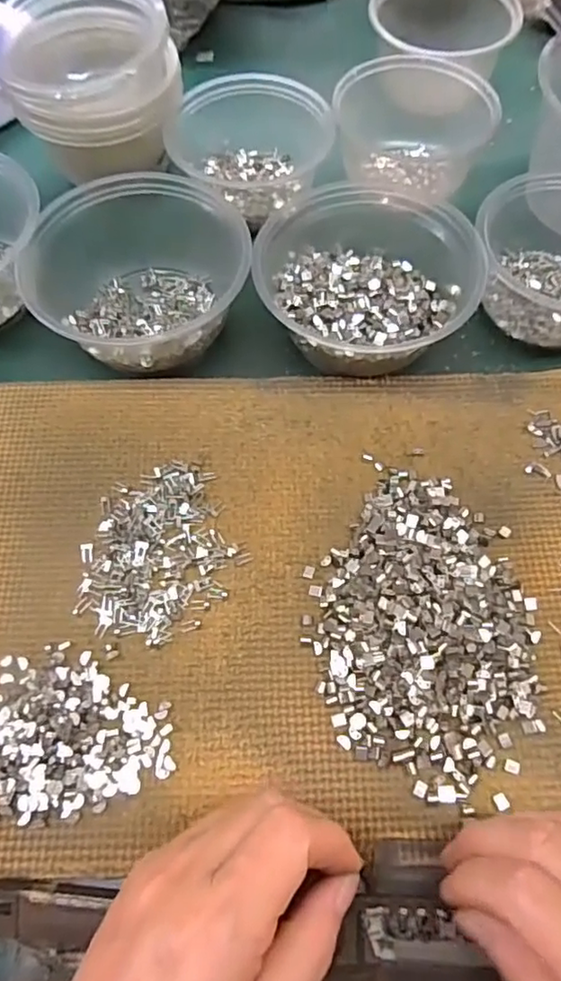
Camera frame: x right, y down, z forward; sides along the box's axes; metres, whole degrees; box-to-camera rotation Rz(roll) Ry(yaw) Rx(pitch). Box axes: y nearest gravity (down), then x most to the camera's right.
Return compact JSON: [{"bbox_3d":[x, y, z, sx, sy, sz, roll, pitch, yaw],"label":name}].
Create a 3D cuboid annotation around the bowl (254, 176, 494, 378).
[{"bbox_3d":[0.051,-0.143,0.384,0.131,0.049,0.143,0,67,0],"label":"bowl"}]

